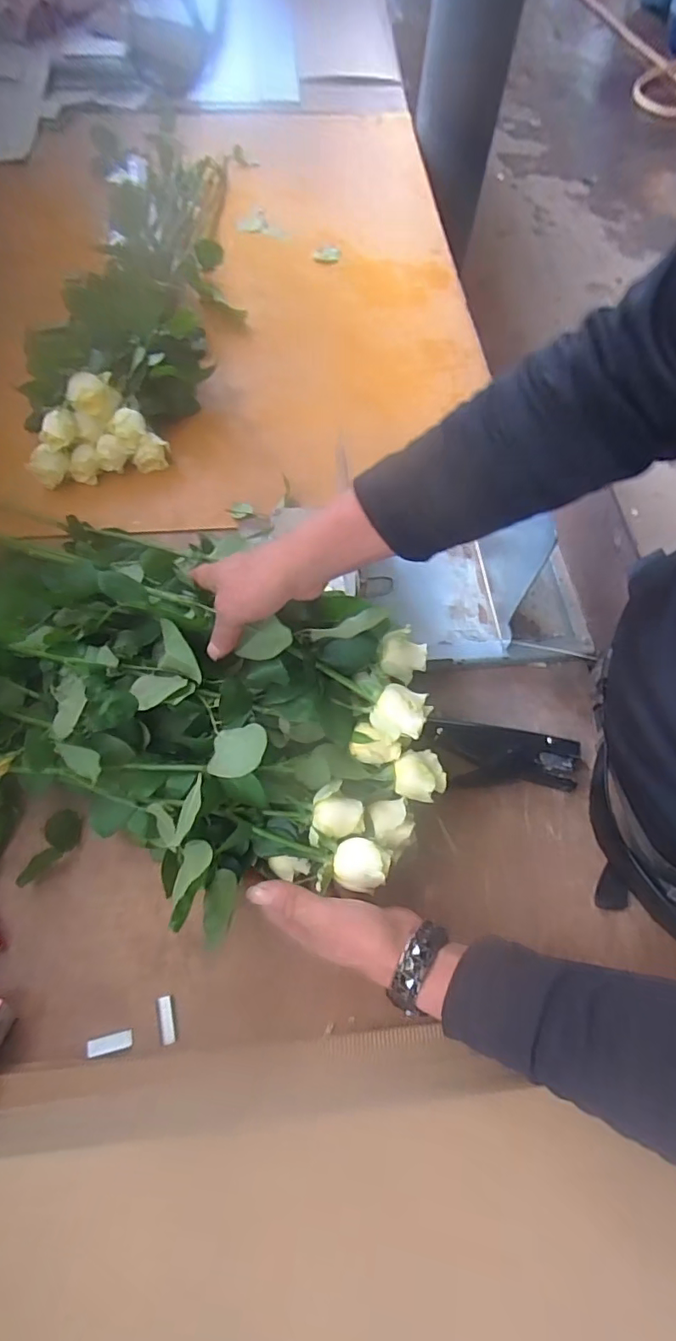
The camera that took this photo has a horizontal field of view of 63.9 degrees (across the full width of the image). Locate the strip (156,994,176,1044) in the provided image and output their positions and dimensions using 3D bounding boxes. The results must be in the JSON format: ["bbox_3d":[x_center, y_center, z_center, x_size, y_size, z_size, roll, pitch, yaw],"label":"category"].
[{"bbox_3d":[-0.144,0.293,0.455,0.012,0.004,0.036,-17,55,-10],"label":"strip"}]

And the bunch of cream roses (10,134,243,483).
[{"bbox_3d":[-0.285,-0.591,0.789,0.264,0.101,0.756,1,67,-3],"label":"bunch of cream roses"}]

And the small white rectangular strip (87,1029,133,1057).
[{"bbox_3d":[-0.188,0.307,0.447,0.035,0.004,0.014,-8,37,-12],"label":"small white rectangular strip"}]

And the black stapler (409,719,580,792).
[{"bbox_3d":[0.160,0.087,0.552,0.163,0.025,0.062,3,67,-2],"label":"black stapler"}]

